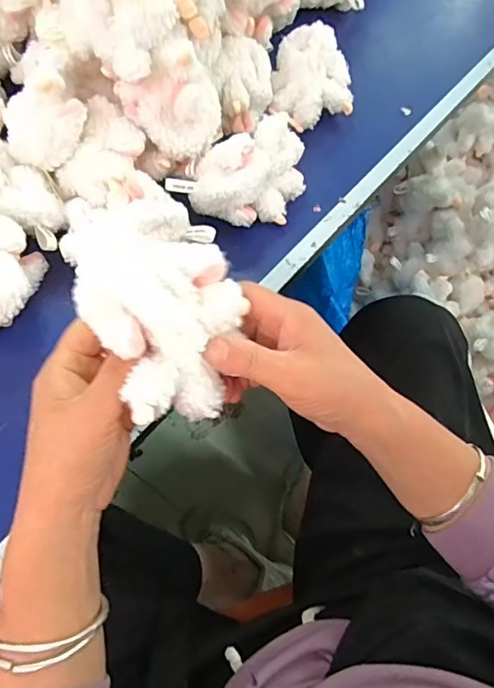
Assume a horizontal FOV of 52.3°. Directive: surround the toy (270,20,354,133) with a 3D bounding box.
[{"bbox_3d":[0.075,-0.305,0.588,0.089,0.074,0.110,1,61,-2],"label":"toy"}]

